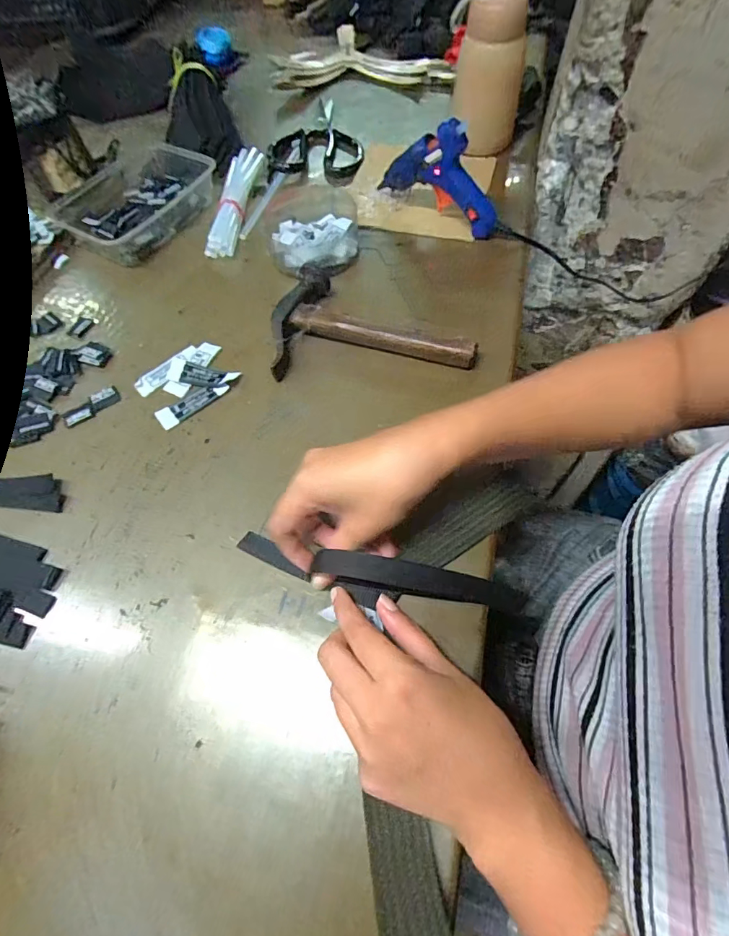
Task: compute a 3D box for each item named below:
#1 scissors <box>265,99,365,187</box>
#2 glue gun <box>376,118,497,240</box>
[{"bbox_3d":[-0.055,-0.432,0.587,0.116,0.026,0.185,6,62,7],"label":"scissors"},{"bbox_3d":[0.076,-0.298,0.452,0.134,0.093,0.022,31,67,19],"label":"glue gun"}]

